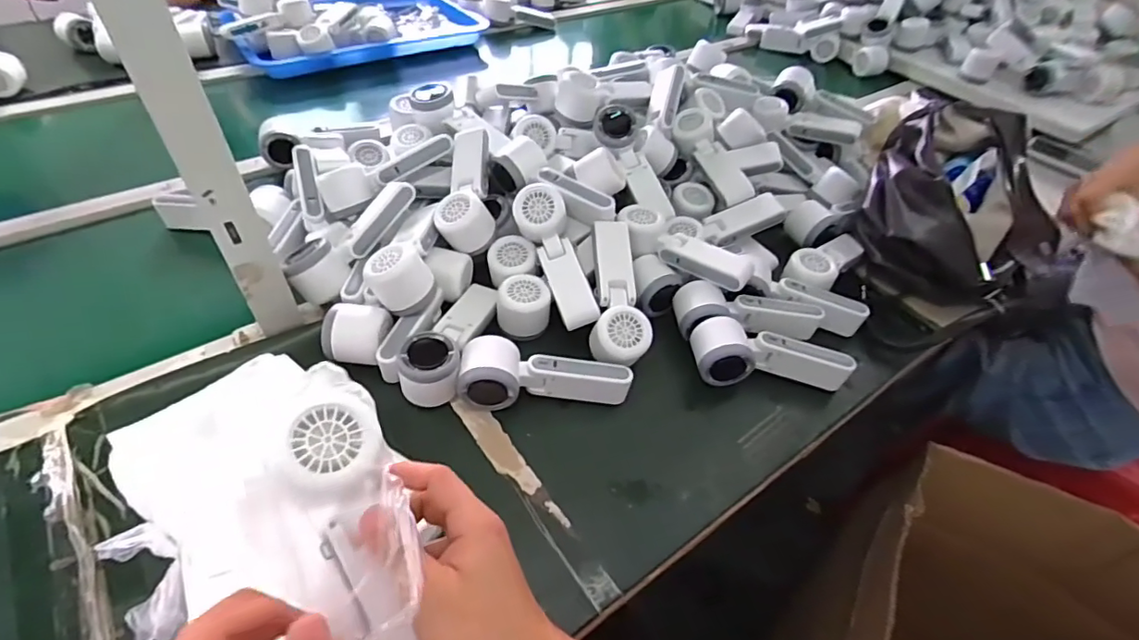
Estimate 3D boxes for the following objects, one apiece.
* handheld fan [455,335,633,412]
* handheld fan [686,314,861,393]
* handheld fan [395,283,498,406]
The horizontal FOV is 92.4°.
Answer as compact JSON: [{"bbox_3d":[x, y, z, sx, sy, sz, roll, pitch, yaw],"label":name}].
[{"bbox_3d":[-0.022,0.056,0.541,0.164,0.047,0.057,2,47,-3],"label":"handheld fan"},{"bbox_3d":[0.212,0.035,0.580,0.156,0.046,0.060,1,47,-4],"label":"handheld fan"},{"bbox_3d":[-0.121,0.013,0.569,0.057,0.054,0.156,14,48,8],"label":"handheld fan"}]

